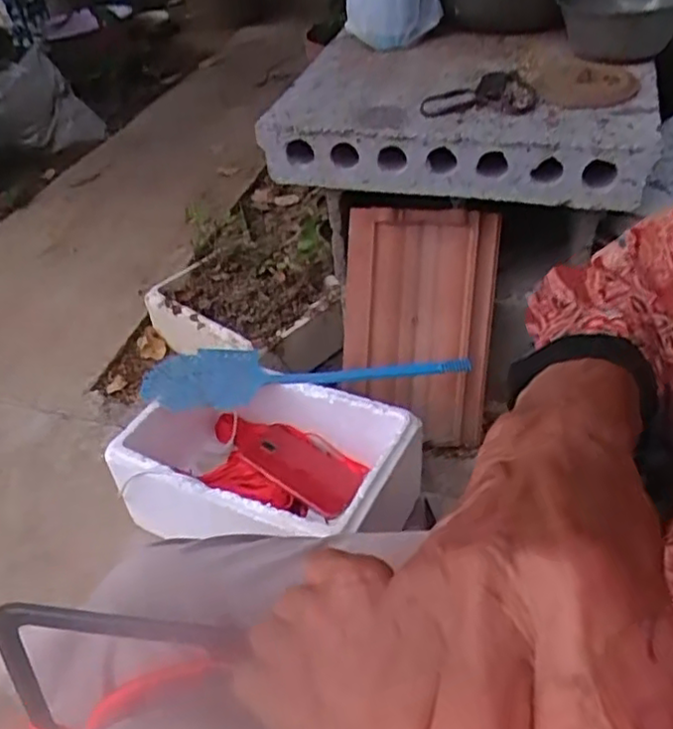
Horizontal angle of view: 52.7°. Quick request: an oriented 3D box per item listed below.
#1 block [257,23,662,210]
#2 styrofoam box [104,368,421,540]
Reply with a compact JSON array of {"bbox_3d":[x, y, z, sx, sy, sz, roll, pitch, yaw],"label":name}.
[{"bbox_3d":[0.175,-0.363,0.944,0.471,0.106,0.369,7,45,15],"label":"block"},{"bbox_3d":[-0.090,0.137,0.874,0.339,0.146,0.228,16,46,24],"label":"styrofoam box"}]

